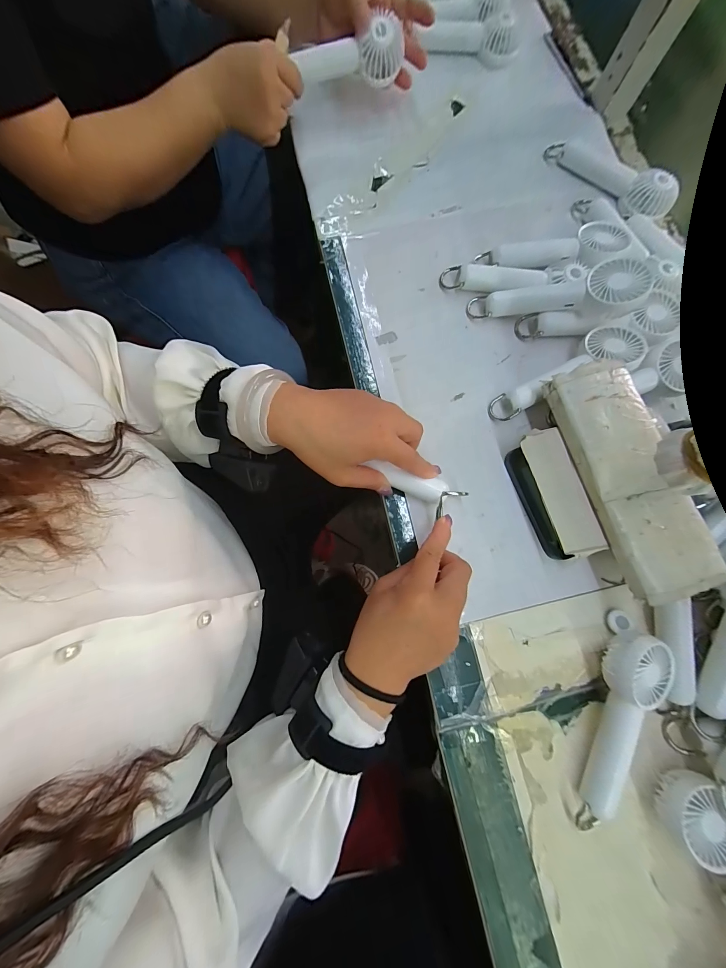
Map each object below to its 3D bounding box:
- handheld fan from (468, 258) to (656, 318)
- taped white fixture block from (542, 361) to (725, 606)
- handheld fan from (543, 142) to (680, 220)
[{"bbox_3d":[0.201,-0.200,0.347,0.164,0.028,0.048,2,77,21],"label":"handheld fan"},{"bbox_3d":[0.240,-0.008,0.292,0.074,0.021,0.210,-17,80,-7],"label":"taped white fixture block"},{"bbox_3d":[0.304,-0.383,0.401,0.162,0.034,0.048,43,81,7],"label":"handheld fan"}]

